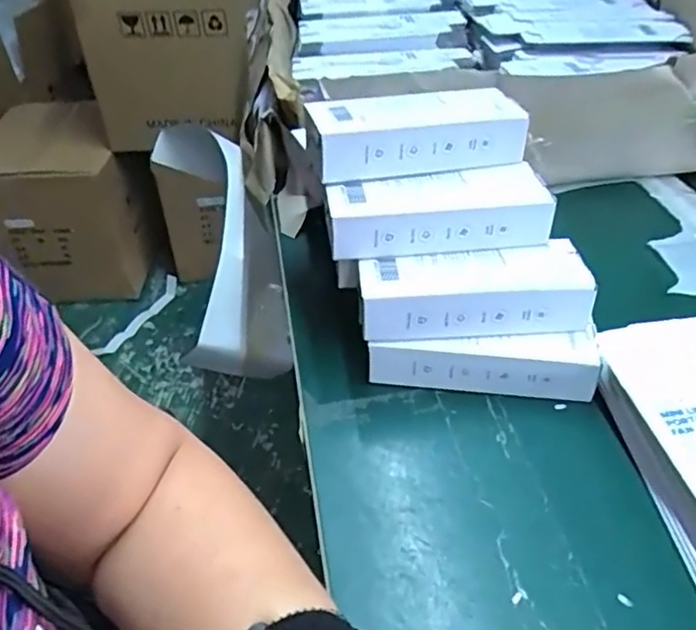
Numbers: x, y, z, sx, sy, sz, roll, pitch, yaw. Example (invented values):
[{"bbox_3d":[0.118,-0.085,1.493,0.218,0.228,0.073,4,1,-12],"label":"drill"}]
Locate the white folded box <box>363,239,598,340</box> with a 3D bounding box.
[{"bbox_3d":[0.089,-0.018,0.445,0.157,0.041,0.064,-3,40,-2],"label":"white folded box"}]

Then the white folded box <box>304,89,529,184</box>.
[{"bbox_3d":[0.051,-0.143,0.477,0.157,0.044,0.072,-11,41,-11],"label":"white folded box"}]

